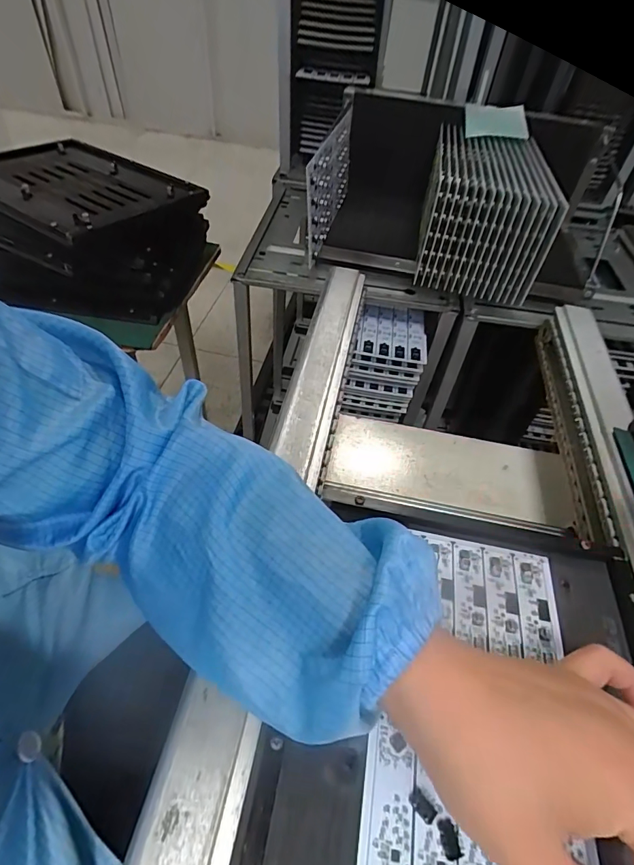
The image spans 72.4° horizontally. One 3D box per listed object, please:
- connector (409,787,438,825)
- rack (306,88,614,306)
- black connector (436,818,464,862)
[{"bbox_3d":[0.055,0.194,0.225,0.008,0.004,0.014,-30,58,-27],"label":"connector"},{"bbox_3d":[0.207,-0.331,0.621,0.385,0.163,0.318,10,50,4],"label":"rack"},{"bbox_3d":[0.067,0.203,0.217,0.009,0.004,0.015,-4,50,-9],"label":"black connector"}]

